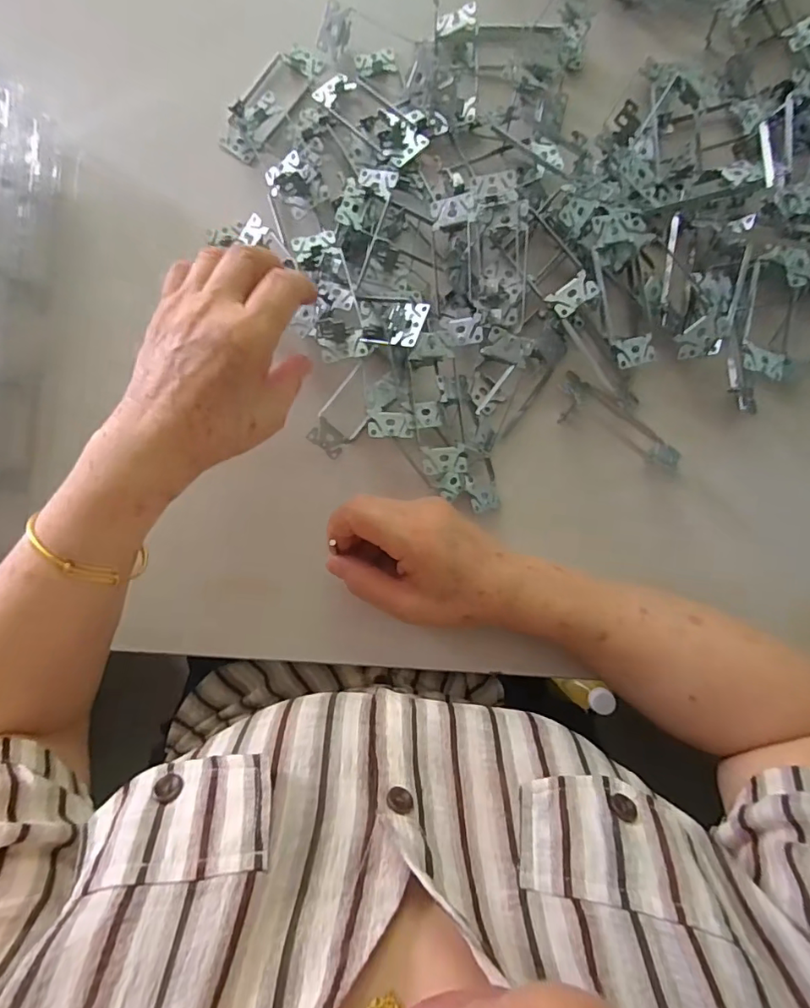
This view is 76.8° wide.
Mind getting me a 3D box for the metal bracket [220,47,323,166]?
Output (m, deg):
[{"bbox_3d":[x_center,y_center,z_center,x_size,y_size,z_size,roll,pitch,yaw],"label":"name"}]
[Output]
[{"bbox_3d":[-0.108,-0.328,0.412,0.042,0.022,0.104,33,89,3],"label":"metal bracket"}]

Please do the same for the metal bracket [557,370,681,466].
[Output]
[{"bbox_3d":[0.162,-0.059,0.392,0.106,0.014,0.036,35,89,3],"label":"metal bracket"}]

